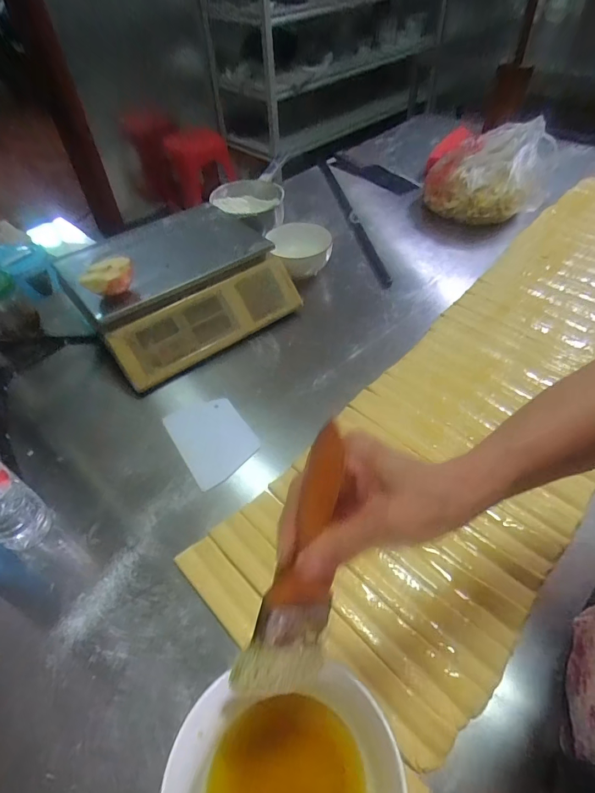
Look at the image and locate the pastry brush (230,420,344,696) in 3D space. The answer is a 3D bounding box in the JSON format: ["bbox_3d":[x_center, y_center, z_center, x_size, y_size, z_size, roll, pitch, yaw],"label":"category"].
[{"bbox_3d":[0.001,0.099,0.255,0.042,0.168,0.026,14,8,18],"label":"pastry brush"}]

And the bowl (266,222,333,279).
[{"bbox_3d":[0.013,-0.277,0.848,0.119,0.081,0.119,-3,47,3],"label":"bowl"}]

